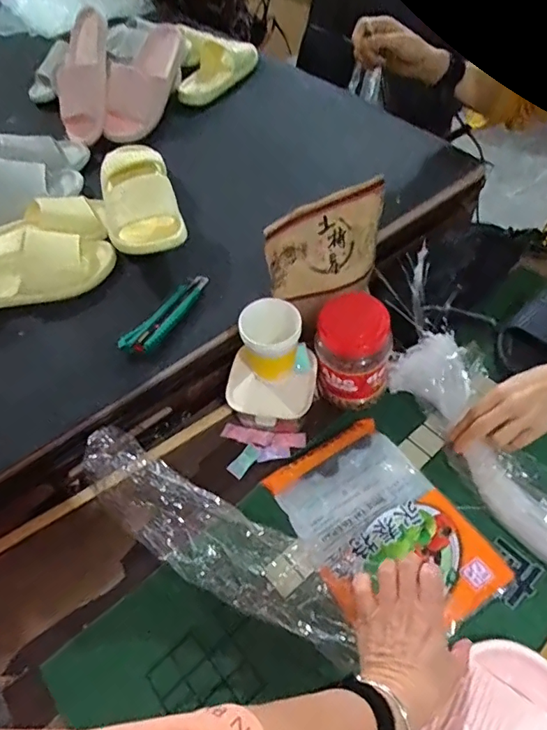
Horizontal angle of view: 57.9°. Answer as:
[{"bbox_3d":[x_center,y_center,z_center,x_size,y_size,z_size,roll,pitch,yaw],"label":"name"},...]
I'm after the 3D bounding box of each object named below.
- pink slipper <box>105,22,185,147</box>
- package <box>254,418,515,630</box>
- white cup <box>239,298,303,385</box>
[{"bbox_3d":[-0.258,-0.568,0.981,0.066,0.121,0.266,23,79,22],"label":"pink slipper"},{"bbox_3d":[0.122,0.184,0.567,0.165,0.012,0.239,-28,55,-15],"label":"package"},{"bbox_3d":[-0.002,-0.023,0.619,0.071,0.110,0.071,-3,53,4],"label":"white cup"}]

